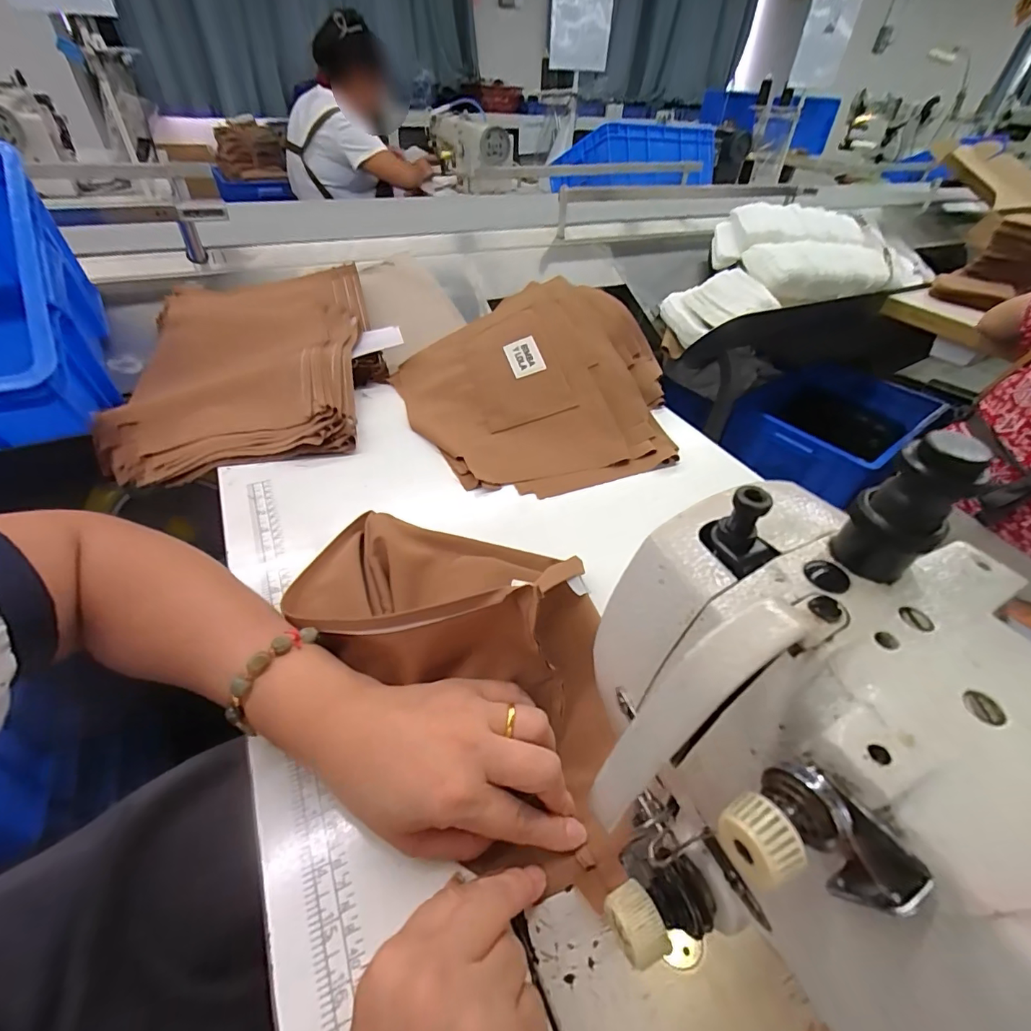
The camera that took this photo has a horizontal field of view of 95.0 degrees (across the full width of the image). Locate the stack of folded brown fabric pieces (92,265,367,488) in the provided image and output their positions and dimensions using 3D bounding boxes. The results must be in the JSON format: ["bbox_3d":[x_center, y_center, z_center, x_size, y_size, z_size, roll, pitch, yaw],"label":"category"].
[{"bbox_3d":[-0.366,-0.221,0.652,0.295,0.052,0.466,-8,44,-12],"label":"stack of folded brown fabric pieces"}]

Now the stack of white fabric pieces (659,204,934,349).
[{"bbox_3d":[0.675,-0.595,1.076,0.749,0.132,0.251,-15,47,-15],"label":"stack of white fabric pieces"}]

